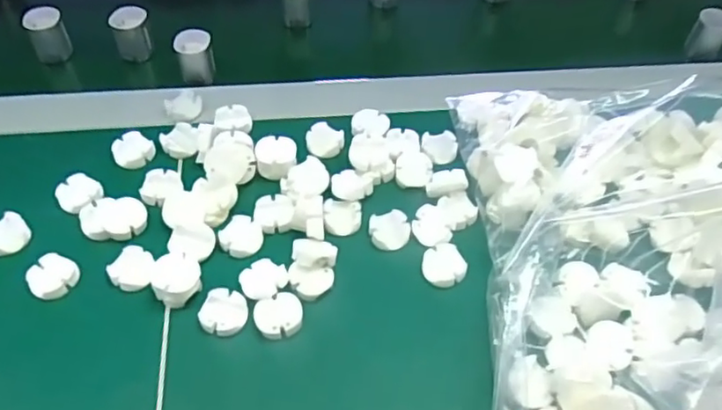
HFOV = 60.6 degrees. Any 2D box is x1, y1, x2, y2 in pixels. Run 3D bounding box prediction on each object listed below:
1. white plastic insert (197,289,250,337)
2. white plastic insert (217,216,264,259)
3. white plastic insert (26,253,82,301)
[{"bbox_3d":[-0.081,0.064,0.367,0.027,0.008,0.027,2,52,-3],"label":"white plastic insert"},{"bbox_3d":[-0.077,0.021,0.400,0.026,0.006,0.027,2,52,-3],"label":"white plastic insert"},{"bbox_3d":[-0.188,0.044,0.378,0.025,0.011,0.028,34,57,19],"label":"white plastic insert"}]

